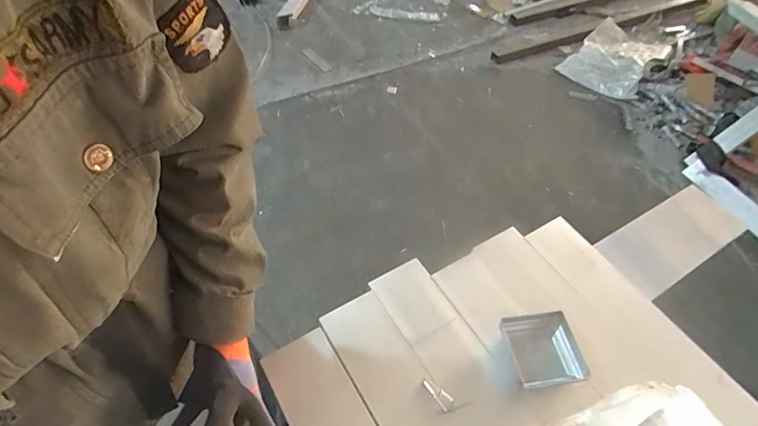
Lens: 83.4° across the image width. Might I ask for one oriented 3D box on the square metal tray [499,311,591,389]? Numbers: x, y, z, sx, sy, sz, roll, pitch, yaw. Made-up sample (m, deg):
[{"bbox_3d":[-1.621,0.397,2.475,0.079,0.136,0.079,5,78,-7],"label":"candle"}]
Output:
[{"bbox_3d":[0.250,0.206,0.647,0.105,0.021,0.104,-4,53,-7],"label":"square metal tray"}]

